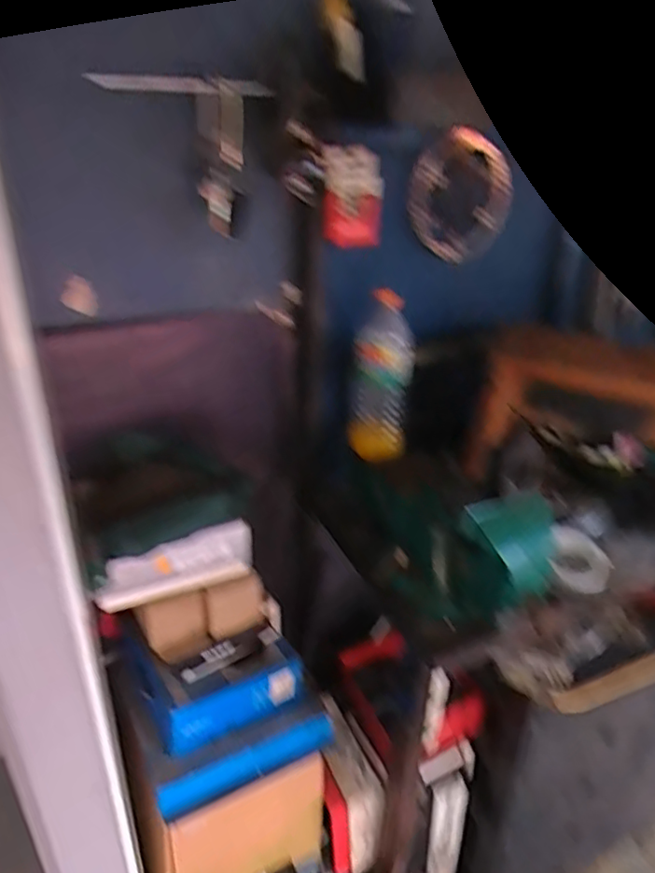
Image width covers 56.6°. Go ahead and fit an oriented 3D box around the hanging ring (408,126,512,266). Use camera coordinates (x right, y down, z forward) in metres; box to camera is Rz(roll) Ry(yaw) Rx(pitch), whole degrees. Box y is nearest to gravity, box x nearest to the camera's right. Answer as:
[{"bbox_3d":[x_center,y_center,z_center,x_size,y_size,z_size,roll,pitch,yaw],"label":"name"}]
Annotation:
[{"bbox_3d":[0.206,-0.363,0.928,0.190,0.183,0.040,-19,34,-35],"label":"hanging ring"}]

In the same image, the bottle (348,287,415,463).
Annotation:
[{"bbox_3d":[0.084,-0.091,0.935,0.082,0.244,0.087,1,27,-1],"label":"bottle"}]

